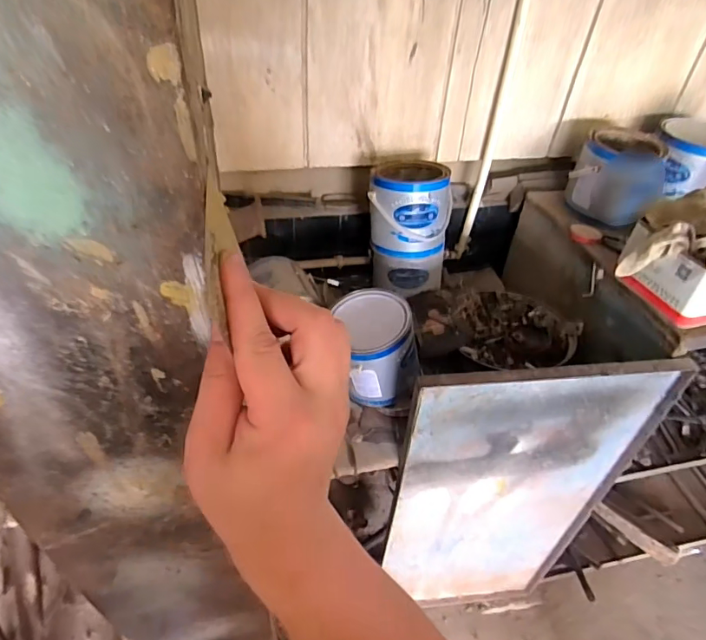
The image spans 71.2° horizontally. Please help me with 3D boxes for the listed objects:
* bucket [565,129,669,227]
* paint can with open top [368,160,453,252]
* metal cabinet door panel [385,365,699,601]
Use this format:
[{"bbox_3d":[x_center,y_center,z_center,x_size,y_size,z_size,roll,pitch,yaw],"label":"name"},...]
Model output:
[{"bbox_3d":[0.563,-0.308,1.056,0.167,0.140,0.182,25,47,20],"label":"bucket"},{"bbox_3d":[0.117,-0.235,1.014,0.162,0.147,0.166,3,44,-1],"label":"paint can with open top"},{"bbox_3d":[0.308,0.428,1.078,0.471,0.963,0.024,-2,41,-7],"label":"metal cabinet door panel"}]

